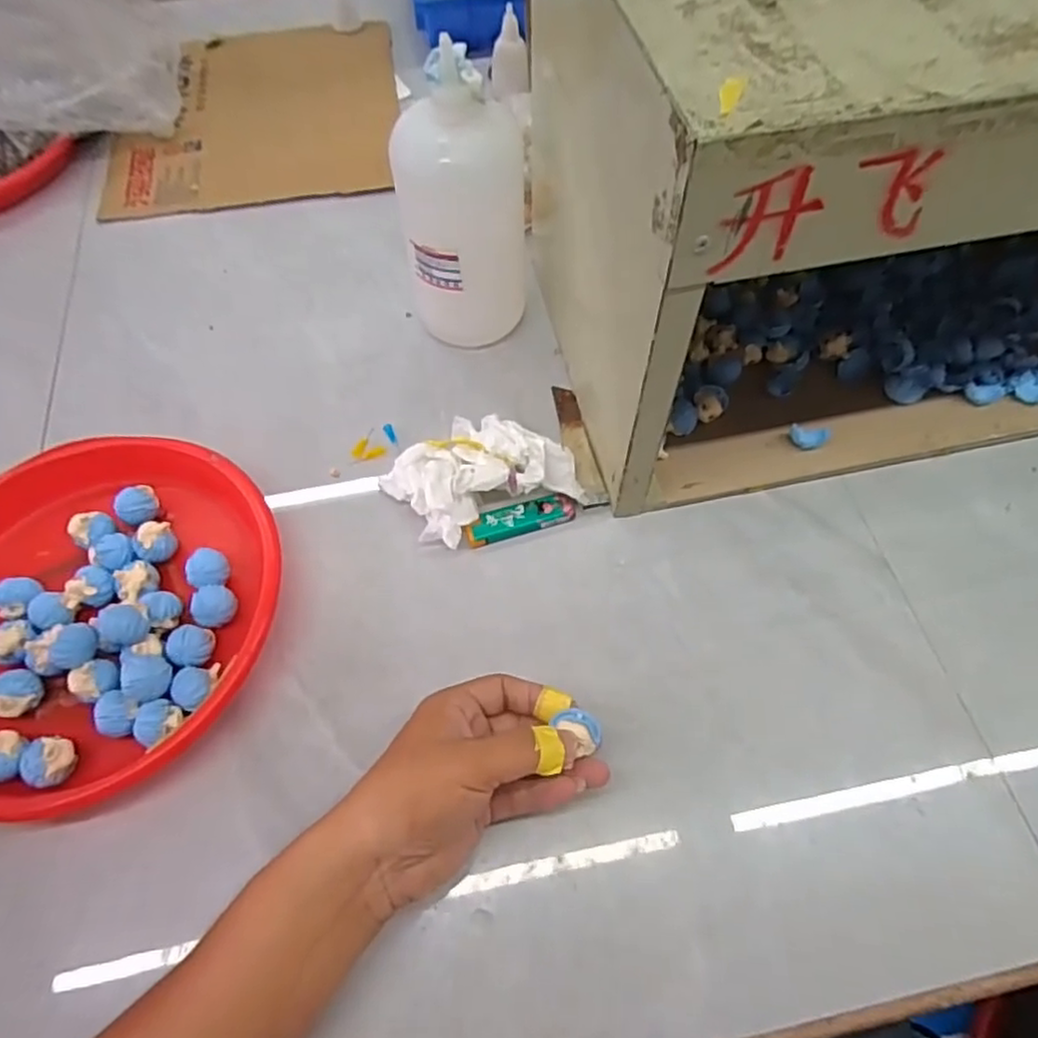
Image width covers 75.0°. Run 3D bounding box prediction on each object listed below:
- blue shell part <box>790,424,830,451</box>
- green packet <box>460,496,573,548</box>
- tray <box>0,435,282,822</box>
[{"bbox_3d":[0.216,-0.060,0.502,0.027,0.009,0.015,9,60,6],"label":"blue shell part"},{"bbox_3d":[0.000,0.000,0.491,0.080,0.011,0.022,-17,62,-8],"label":"green packet"},{"bbox_3d":[-0.287,0.057,0.442,0.247,0.041,0.244,0,61,1],"label":"tray"}]

